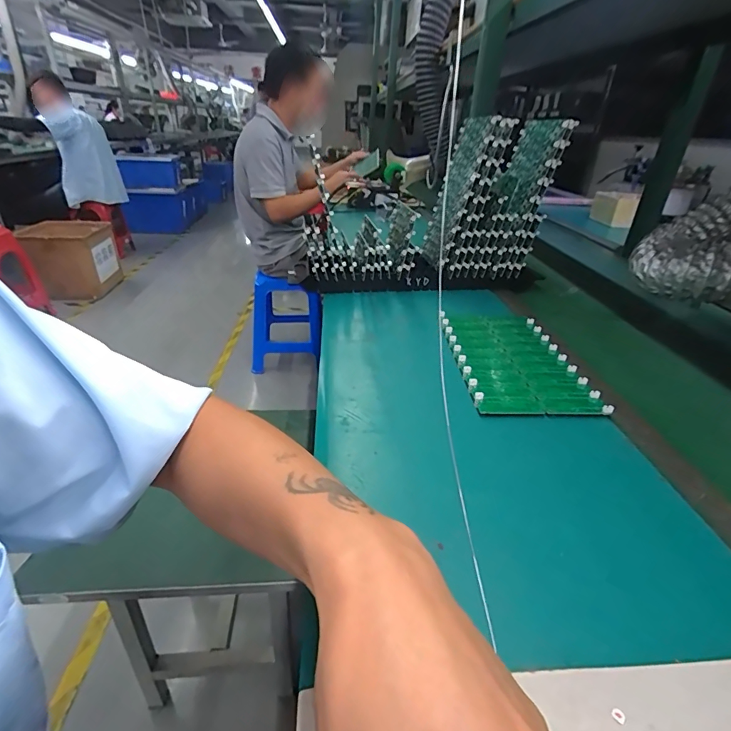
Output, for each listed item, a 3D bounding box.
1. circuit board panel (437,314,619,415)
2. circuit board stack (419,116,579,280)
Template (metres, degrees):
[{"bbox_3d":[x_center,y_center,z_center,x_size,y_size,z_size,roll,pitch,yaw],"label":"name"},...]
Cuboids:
[{"bbox_3d":[0.183,-0.014,0.548,0.137,0.015,0.250,1,29,-3],"label":"circuit board panel"},{"bbox_3d":[0.214,-0.283,0.769,0.173,0.263,0.152,1,29,-1],"label":"circuit board stack"}]

